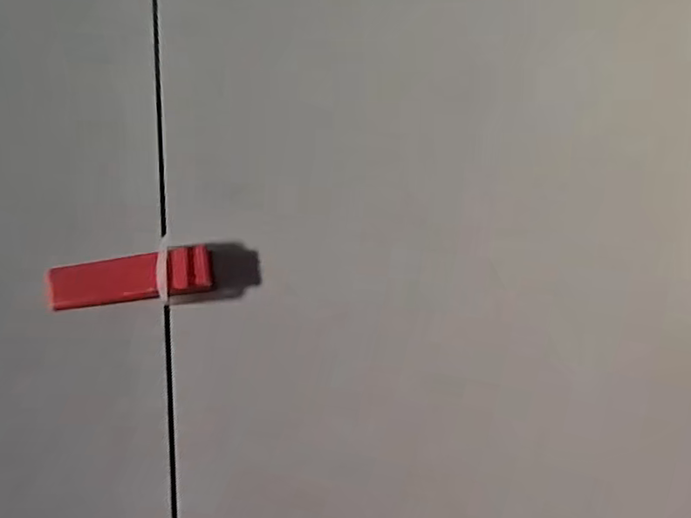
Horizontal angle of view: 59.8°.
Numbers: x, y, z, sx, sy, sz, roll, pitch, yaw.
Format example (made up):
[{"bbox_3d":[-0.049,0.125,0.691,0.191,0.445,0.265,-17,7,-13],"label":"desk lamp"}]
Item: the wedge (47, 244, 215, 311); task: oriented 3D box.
[{"bbox_3d":[-0.098,0.008,0.277,0.071,0.022,0.015,-4,-14,-9],"label":"wedge"}]

